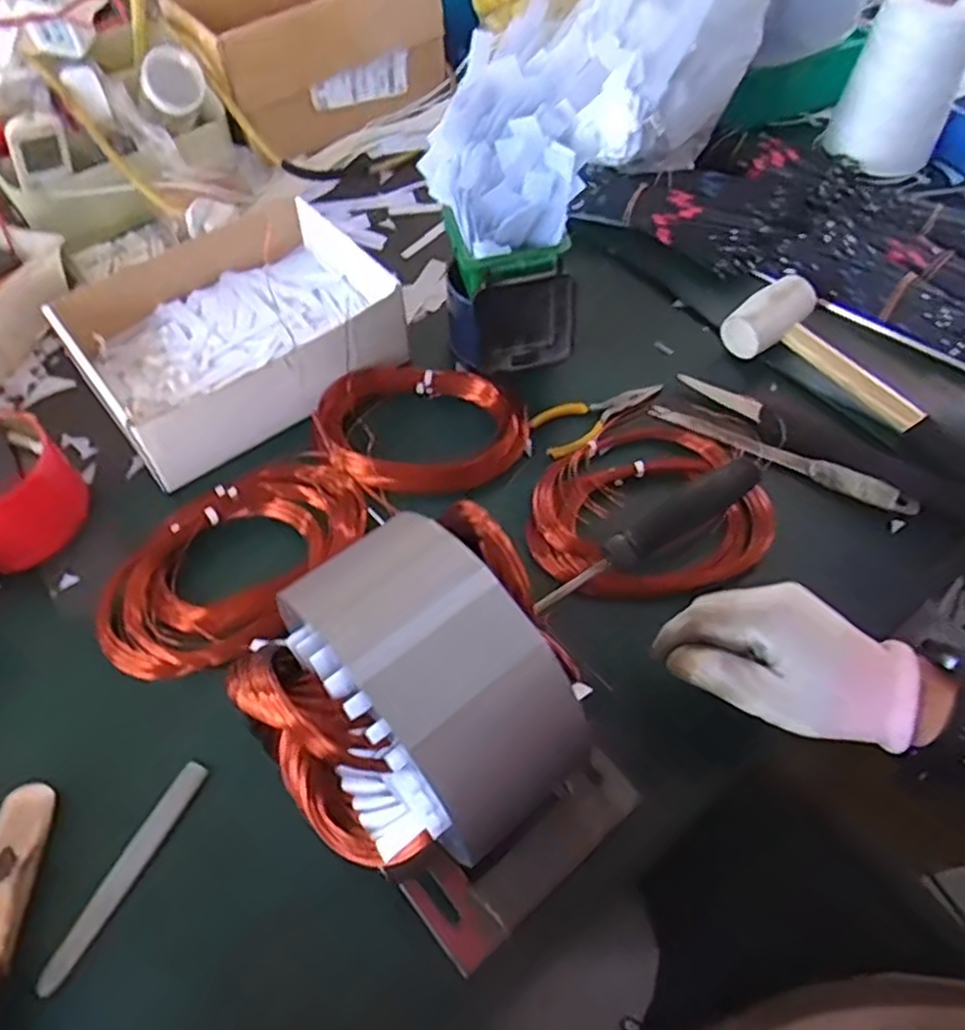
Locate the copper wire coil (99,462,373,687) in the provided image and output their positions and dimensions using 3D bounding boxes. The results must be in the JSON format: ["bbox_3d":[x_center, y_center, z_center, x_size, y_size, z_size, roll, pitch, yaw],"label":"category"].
[{"bbox_3d":[-0.176,0.028,0.533,0.128,0.036,0.202,29,60,18],"label":"copper wire coil"}]

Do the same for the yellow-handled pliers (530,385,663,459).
[{"bbox_3d":[0.101,-0.084,0.616,0.116,0.011,0.047,-24,59,-15],"label":"yellow-handled pliers"}]

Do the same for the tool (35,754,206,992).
[{"bbox_3d":[-0.206,0.205,0.433,0.018,0.005,0.131,25,58,9],"label":"tool"}]

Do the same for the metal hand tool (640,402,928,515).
[{"bbox_3d":[0.235,-0.048,0.592,0.208,0.014,0.019,25,59,16],"label":"metal hand tool"}]

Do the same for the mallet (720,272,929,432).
[{"bbox_3d":[0.297,-0.136,0.631,0.083,0.043,0.174,-39,64,-23],"label":"mallet"}]

